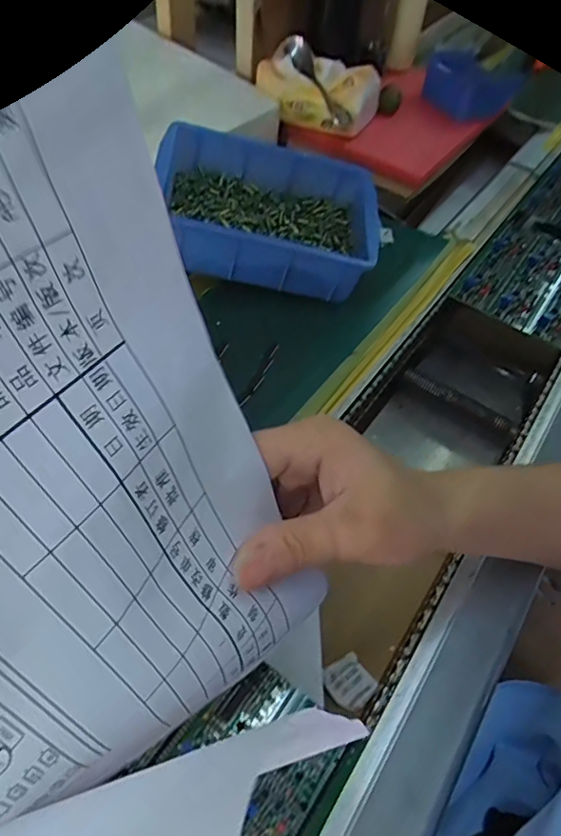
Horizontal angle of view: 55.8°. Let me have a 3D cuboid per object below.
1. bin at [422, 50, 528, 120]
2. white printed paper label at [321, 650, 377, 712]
[{"bbox_3d":[0.245,-0.436,0.692,0.053,0.060,0.123,-25,60,-22],"label":"bin"},{"bbox_3d":[0.053,0.200,0.401,0.031,0.007,0.035,-32,62,-25],"label":"white printed paper label"}]

